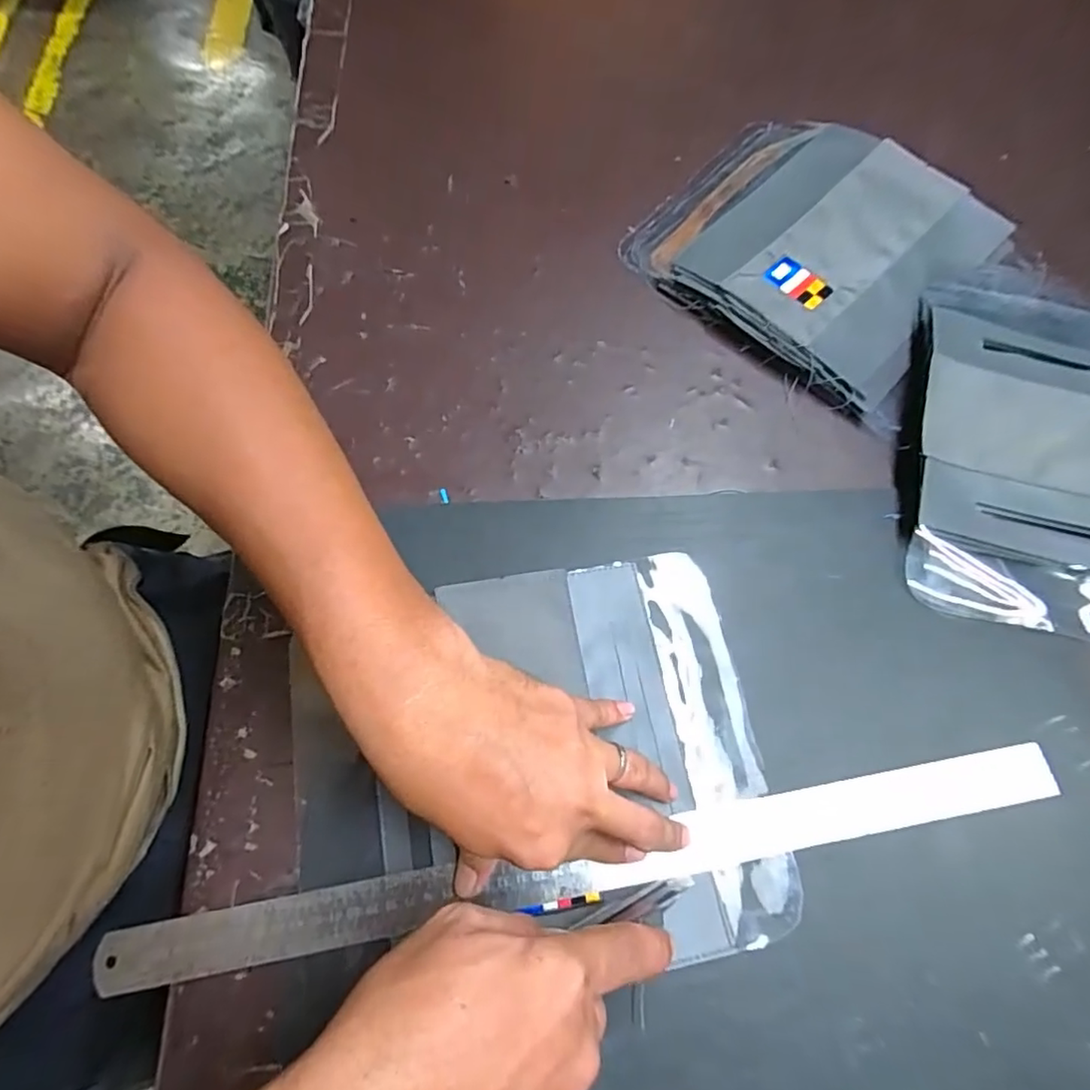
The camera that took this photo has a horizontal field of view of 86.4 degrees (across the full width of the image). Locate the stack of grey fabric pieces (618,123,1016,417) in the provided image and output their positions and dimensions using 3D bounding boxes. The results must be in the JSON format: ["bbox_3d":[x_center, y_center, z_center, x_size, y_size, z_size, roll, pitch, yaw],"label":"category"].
[{"bbox_3d":[0.212,-0.245,0.466,0.234,0.028,0.226,39,73,13],"label":"stack of grey fabric pieces"}]

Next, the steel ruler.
[{"bbox_3d":[0.031,0.173,0.318,0.520,0.007,0.030,-9,58,-5],"label":"steel ruler"}]

